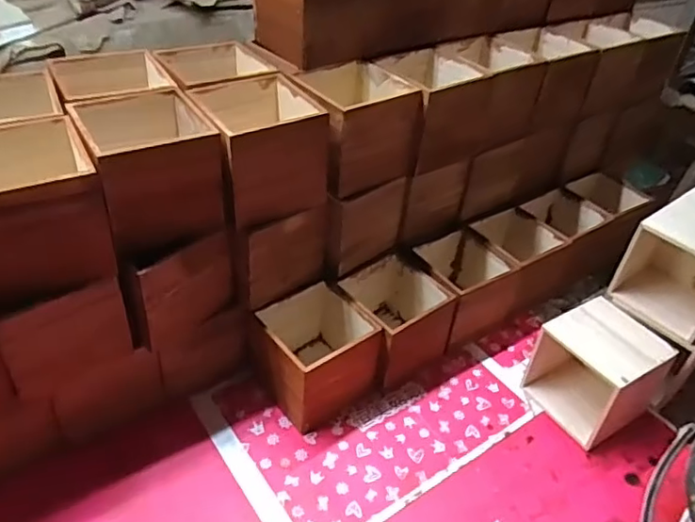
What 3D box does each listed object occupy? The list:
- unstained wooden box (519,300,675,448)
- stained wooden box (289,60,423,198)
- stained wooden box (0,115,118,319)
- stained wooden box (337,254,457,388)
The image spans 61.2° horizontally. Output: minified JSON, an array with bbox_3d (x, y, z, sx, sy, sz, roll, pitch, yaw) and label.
[{"bbox_3d":[0.348,0.150,0.818,0.138,0.131,0.132,-21,45,-28],"label":"unstained wooden box"},{"bbox_3d":[0.003,-0.181,0.786,0.140,0.120,0.128,-20,45,-28],"label":"stained wooden box"},{"bbox_3d":[-0.326,-0.052,0.592,0.133,0.126,0.136,-20,45,-28],"label":"stained wooden box"},{"bbox_3d":[0.062,0.089,0.861,0.126,0.129,0.135,-25,48,-32],"label":"stained wooden box"}]

